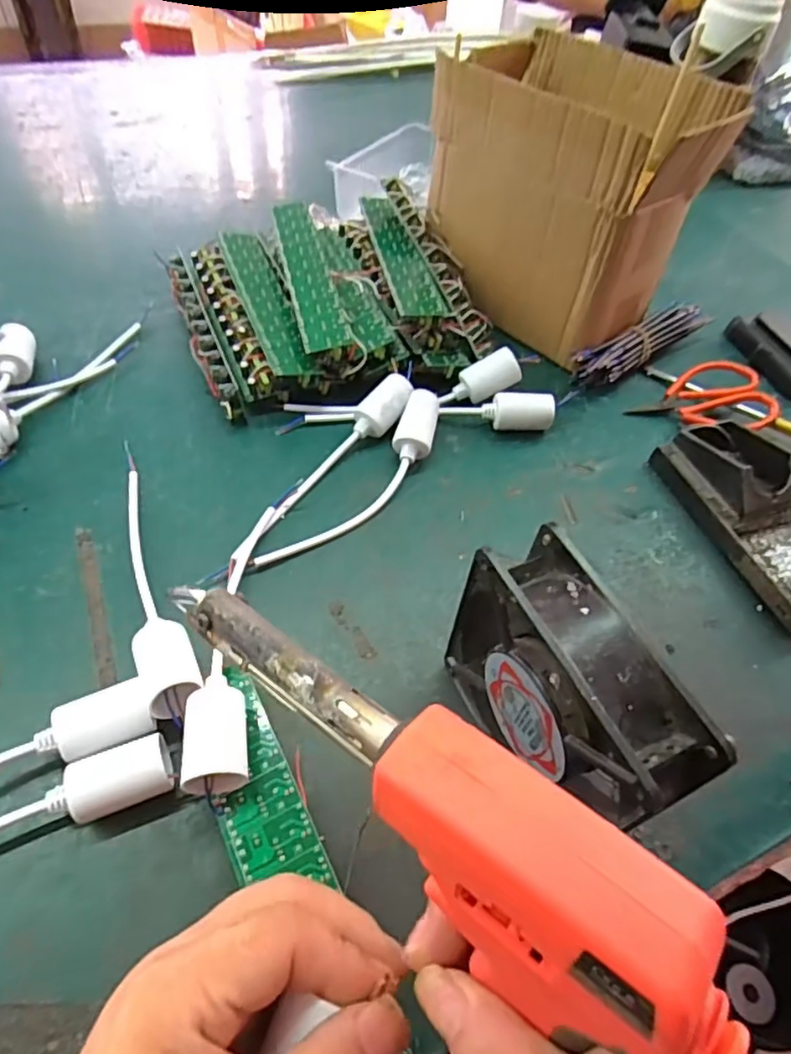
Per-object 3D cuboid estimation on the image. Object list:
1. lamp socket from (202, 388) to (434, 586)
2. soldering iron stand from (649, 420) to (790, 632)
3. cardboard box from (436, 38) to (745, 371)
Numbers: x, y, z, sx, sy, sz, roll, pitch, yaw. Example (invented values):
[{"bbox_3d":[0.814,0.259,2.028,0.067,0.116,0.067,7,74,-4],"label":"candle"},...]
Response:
[{"bbox_3d":[-0.034,-0.025,0.410,0.039,0.034,0.201,35,57,20],"label":"lamp socket"},{"bbox_3d":[0.256,-0.010,0.427,0.079,0.042,0.155,-13,55,-16],"label":"soldering iron stand"},{"bbox_3d":[0.144,-0.275,0.524,0.197,0.201,0.155,38,58,22],"label":"cardboard box"}]

